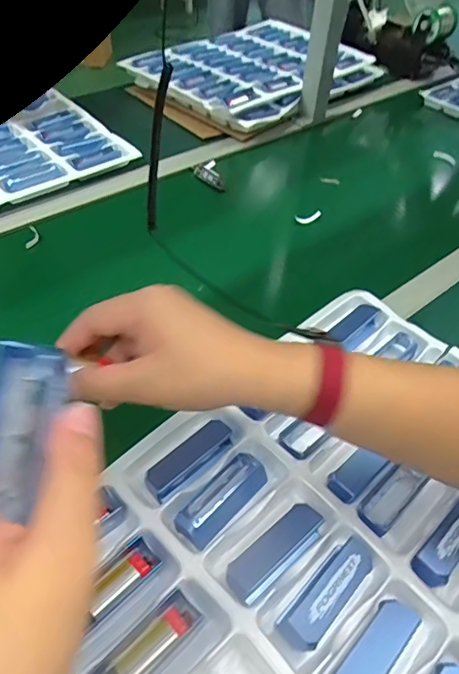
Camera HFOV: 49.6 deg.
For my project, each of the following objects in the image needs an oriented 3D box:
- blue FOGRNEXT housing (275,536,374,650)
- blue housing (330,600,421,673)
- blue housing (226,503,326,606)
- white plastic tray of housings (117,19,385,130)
[{"bbox_3d":[0.067,0.171,0.336,0.028,0.021,0.078,37,55,26],"label":"blue FOGRNEXT housing"},{"bbox_3d":[0.089,0.203,0.314,0.081,0.017,0.025,-35,58,-30],"label":"blue housing"},{"bbox_3d":[0.035,0.152,0.357,0.082,0.014,0.028,-30,56,-27],"label":"blue housing"},{"bbox_3d":[0.056,-0.568,1.046,0.475,0.046,0.342,-34,58,-30],"label":"white plastic tray of housings"}]

